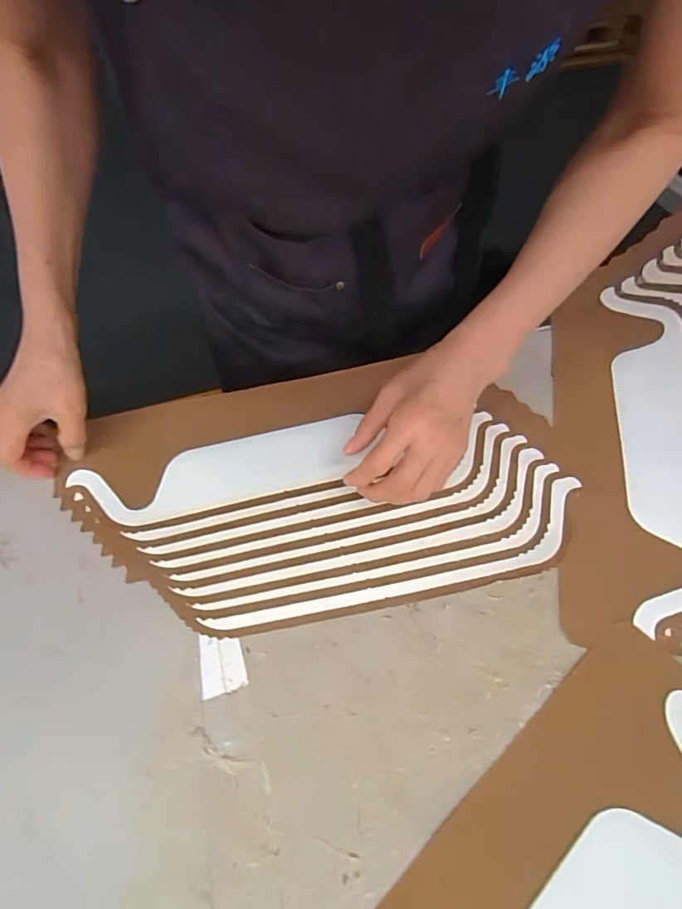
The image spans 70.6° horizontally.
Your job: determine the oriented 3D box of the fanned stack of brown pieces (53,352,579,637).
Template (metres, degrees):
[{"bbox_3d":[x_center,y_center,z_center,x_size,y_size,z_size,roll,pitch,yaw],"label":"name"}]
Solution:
[{"bbox_3d":[-0.021,0.030,0.459,0.433,0.052,0.247,-10,58,-4],"label":"fanned stack of brown pieces"}]

